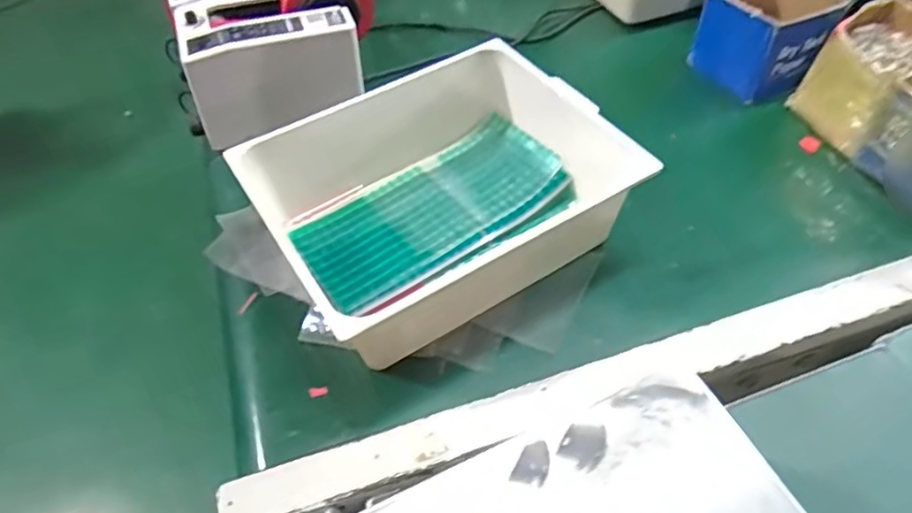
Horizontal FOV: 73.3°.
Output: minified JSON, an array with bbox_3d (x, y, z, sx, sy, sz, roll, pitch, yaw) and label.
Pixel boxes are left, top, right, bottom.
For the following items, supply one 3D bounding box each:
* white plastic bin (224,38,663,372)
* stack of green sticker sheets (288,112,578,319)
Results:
[{"bbox_3d":[-0.016,-0.073,0.674,0.356,0.118,0.287,-28,55,-19],"label":"white plastic bin"},{"bbox_3d":[-0.028,-0.055,0.710,0.307,0.030,0.167,-29,56,-19],"label":"stack of green sticker sheets"}]

